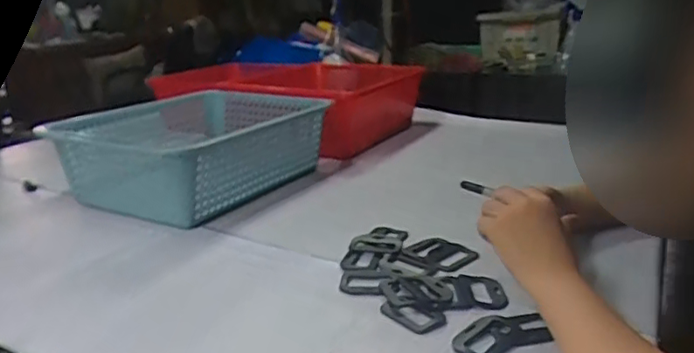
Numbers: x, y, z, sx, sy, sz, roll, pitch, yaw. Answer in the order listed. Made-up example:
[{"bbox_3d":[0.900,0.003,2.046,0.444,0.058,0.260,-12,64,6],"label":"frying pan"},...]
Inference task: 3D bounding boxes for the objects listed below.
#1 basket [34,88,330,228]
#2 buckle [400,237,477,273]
[{"bbox_3d":[-0.219,-0.038,0.923,0.260,0.131,0.355,10,20,32],"label":"basket"},{"bbox_3d":[0.109,0.086,0.680,0.061,0.012,0.075,-17,23,-42],"label":"buckle"}]

